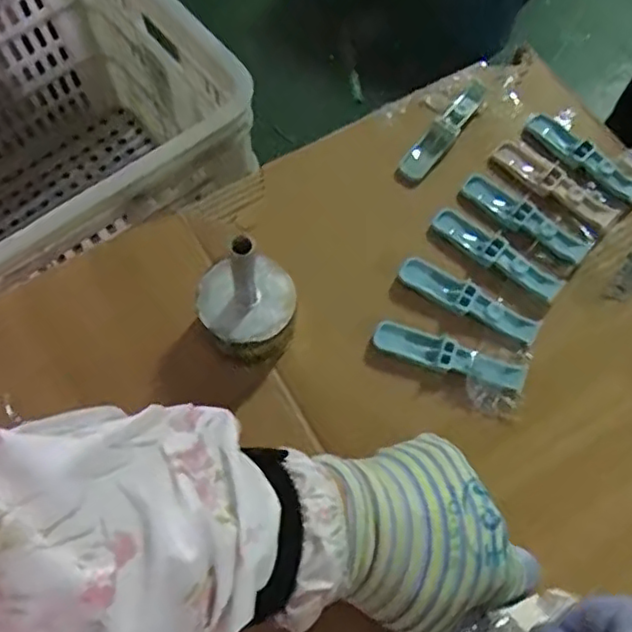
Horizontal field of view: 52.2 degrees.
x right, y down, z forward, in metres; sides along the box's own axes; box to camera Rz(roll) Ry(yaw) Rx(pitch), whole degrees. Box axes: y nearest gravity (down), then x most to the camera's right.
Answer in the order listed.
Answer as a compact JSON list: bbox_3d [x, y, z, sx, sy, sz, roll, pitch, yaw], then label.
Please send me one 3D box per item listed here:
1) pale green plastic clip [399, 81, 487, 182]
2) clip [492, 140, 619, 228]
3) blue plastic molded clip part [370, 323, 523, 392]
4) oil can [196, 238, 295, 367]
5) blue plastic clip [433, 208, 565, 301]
[{"bbox_3d":[0.102,-0.146,0.507,0.021,0.009,0.105,37,72,15],"label":"pale green plastic clip"},{"bbox_3d":[0.177,-0.098,0.481,0.097,0.007,0.027,39,72,16],"label":"clip"},{"bbox_3d":[0.089,0.026,0.431,0.102,0.009,0.022,19,68,9],"label":"blue plastic molded clip part"},{"bbox_3d":[-0.043,-0.007,0.410,0.057,0.074,0.058,0,66,1],"label":"oil can"},{"bbox_3d":[0.129,-0.046,0.461,0.101,0.008,0.024,37,72,15],"label":"blue plastic clip"}]

